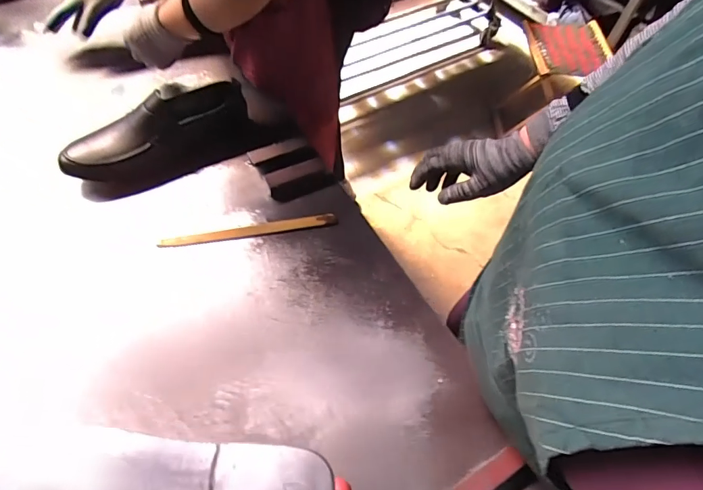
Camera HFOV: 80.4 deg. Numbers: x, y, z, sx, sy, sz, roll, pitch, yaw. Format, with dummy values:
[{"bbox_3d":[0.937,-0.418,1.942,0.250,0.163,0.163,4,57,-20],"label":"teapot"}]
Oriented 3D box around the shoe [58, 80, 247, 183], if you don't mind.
[{"bbox_3d":[-0.307,-0.181,0.676,0.286,0.099,0.084,-24,63,-18],"label":"shoe"}]

